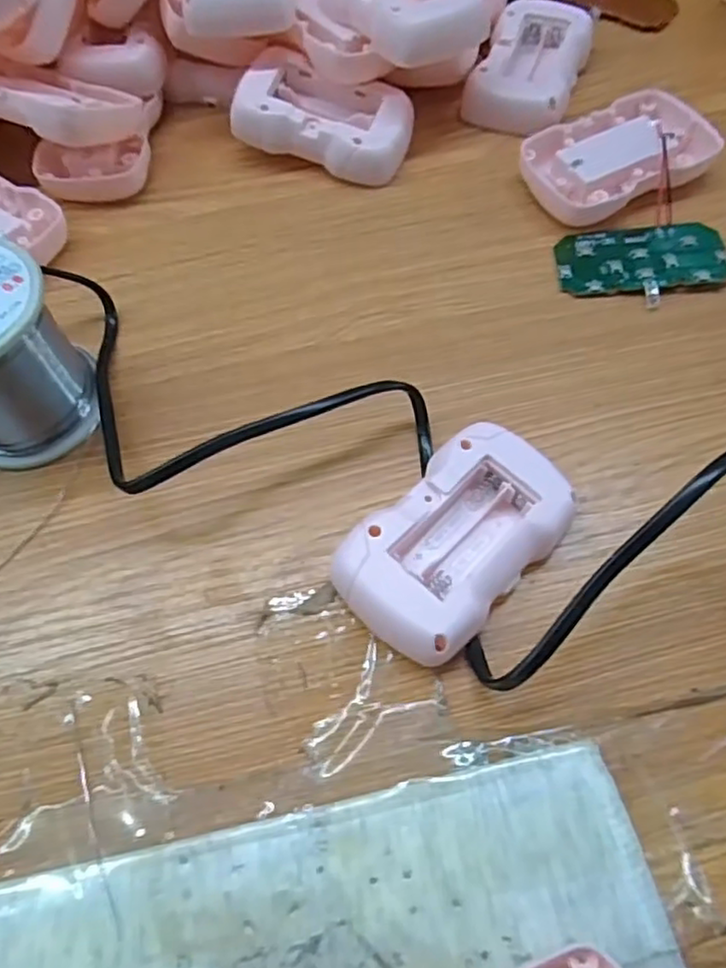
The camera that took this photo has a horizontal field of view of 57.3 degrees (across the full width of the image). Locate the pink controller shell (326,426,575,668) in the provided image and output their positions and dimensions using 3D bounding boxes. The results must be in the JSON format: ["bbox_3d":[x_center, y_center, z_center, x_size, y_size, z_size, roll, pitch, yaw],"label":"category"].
[{"bbox_3d":[0.033,0.020,0.233,0.050,0.024,0.086,39,71,19],"label":"pink controller shell"}]

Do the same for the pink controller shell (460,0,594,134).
[{"bbox_3d":[0.088,-0.221,0.350,0.051,0.022,0.081,20,66,12],"label":"pink controller shell"}]

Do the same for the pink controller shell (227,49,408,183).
[{"bbox_3d":[-0.018,-0.184,0.333,0.082,0.030,0.050,18,66,11],"label":"pink controller shell"}]

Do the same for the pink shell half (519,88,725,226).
[{"bbox_3d":[0.124,-0.157,0.321,0.089,0.017,0.057,-29,66,-11],"label":"pink shell half"}]

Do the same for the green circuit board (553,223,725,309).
[{"bbox_3d":[0.126,-0.100,0.298,0.073,0.007,0.042,-2,64,1],"label":"green circuit board"}]

